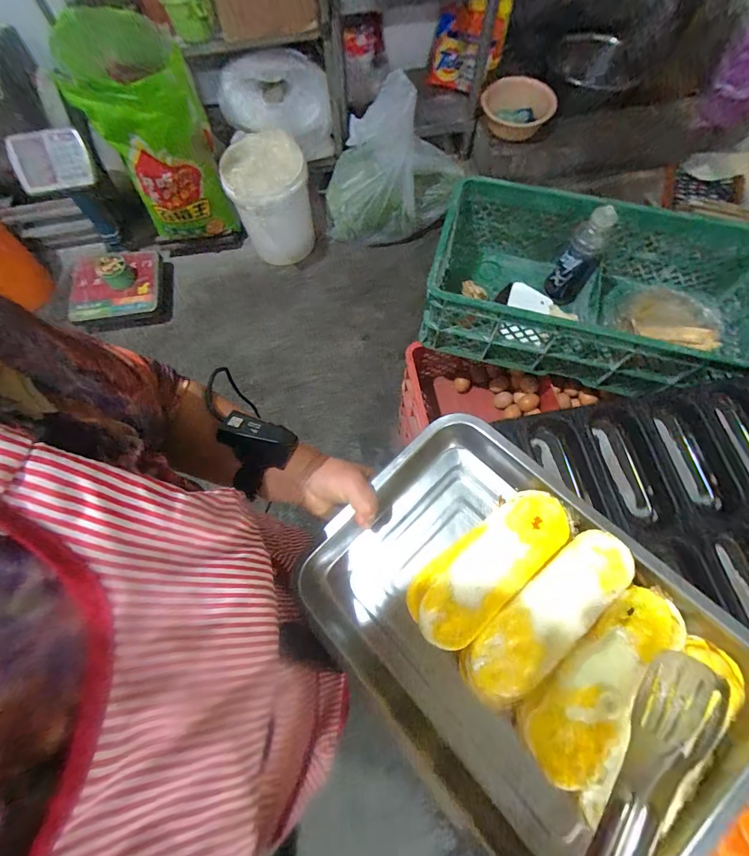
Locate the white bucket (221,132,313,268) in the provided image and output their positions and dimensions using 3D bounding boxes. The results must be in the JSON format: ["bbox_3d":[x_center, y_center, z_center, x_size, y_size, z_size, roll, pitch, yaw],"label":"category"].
[{"bbox_3d":[-0.383,-0.847,1.507,0.275,0.411,0.273,-1,70,2],"label":"white bucket"}]

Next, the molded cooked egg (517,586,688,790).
[{"bbox_3d":[0.175,0.191,0.298,0.152,0.014,0.058,-41,74,-12],"label":"molded cooked egg"}]

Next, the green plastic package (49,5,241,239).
[{"bbox_3d":[-0.716,-0.960,1.323,0.341,0.568,0.330,-24,71,-7],"label":"green plastic package"}]

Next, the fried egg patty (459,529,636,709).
[{"bbox_3d":[0.139,0.148,0.312,0.163,0.019,0.050,-39,73,-11],"label":"fried egg patty"}]

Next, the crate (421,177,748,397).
[{"bbox_3d":[0.465,-0.281,0.839,0.664,0.187,0.361,18,72,8],"label":"crate"}]

